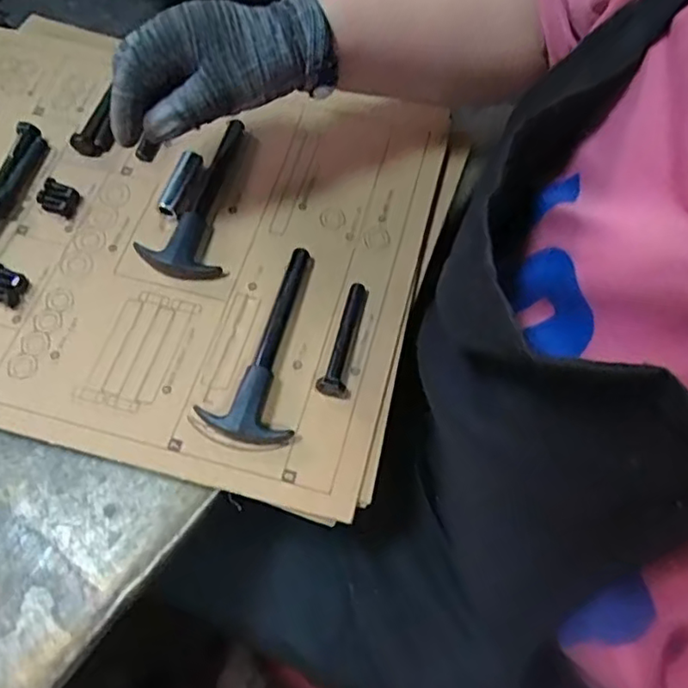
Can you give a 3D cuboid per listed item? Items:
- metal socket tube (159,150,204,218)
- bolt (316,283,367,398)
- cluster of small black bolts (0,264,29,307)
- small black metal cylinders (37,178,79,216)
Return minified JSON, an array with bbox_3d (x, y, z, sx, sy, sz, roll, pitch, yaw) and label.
[{"bbox_3d":[-0.112,-0.109,0.419,0.014,0.013,0.053,16,67,5],"label":"metal socket tube"},{"bbox_3d":[0.002,-0.004,0.374,0.017,0.020,0.077,14,67,4],"label":"bolt"},{"bbox_3d":[-0.213,-0.037,0.383,0.027,0.010,0.024,17,67,5],"label":"cluster of small black bolts"},{"bbox_3d":[-0.193,-0.098,0.414,0.026,0.008,0.022,18,67,6],"label":"small black metal cylinders"}]

